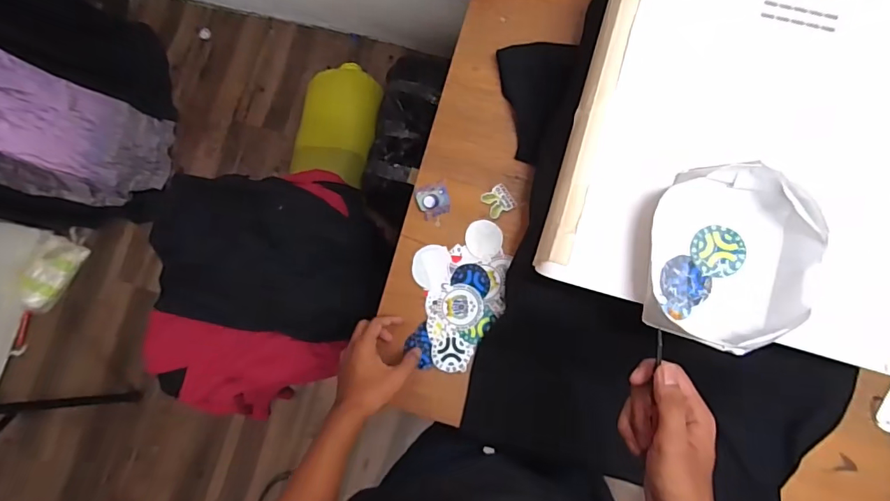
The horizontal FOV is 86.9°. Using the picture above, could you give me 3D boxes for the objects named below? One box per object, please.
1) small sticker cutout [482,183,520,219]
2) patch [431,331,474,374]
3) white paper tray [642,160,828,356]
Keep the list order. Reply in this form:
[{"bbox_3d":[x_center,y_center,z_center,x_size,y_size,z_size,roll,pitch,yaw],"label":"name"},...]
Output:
[{"bbox_3d":[0.081,-0.074,0.698,0.044,0.007,0.041,-31,80,1],"label":"small sticker cutout"},{"bbox_3d":[0.010,0.147,0.679,0.056,0.005,0.057,0,84,4],"label":"patch"},{"bbox_3d":[0.297,0.007,0.497,0.157,0.048,0.191,12,84,5],"label":"white paper tray"}]

